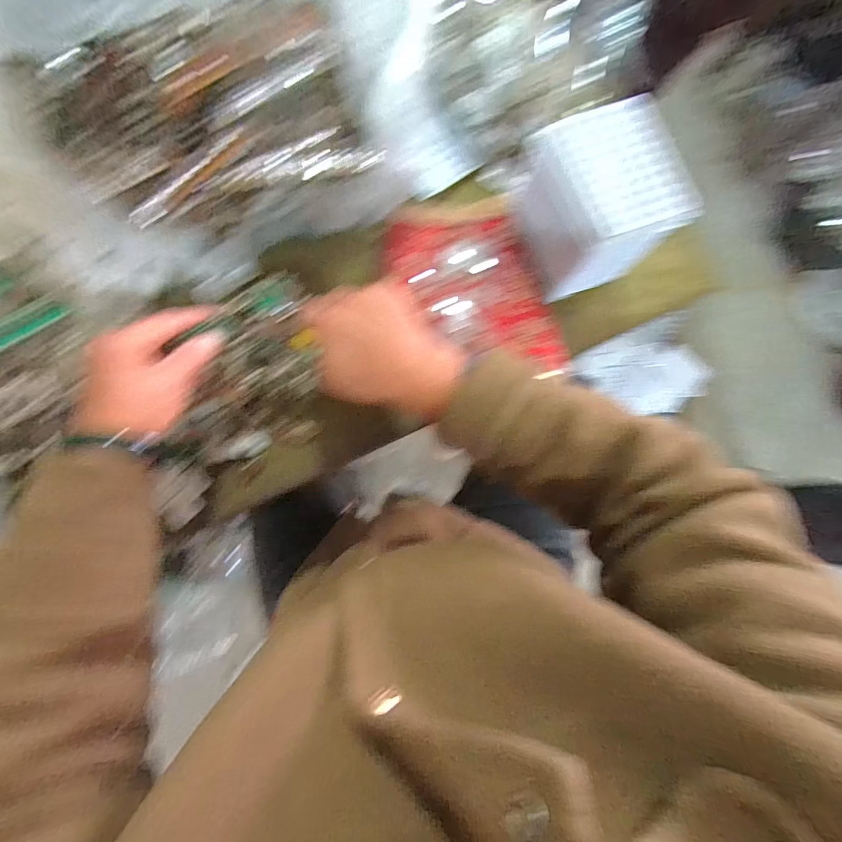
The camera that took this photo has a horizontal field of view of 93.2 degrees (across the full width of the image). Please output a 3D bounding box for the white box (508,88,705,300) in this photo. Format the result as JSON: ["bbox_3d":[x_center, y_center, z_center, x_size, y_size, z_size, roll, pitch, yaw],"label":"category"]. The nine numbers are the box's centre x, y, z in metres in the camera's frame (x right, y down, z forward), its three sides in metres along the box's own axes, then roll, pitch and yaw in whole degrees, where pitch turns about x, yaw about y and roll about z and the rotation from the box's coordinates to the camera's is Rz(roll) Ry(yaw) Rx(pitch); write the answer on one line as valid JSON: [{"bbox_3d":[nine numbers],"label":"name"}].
[{"bbox_3d":[0.179,-0.222,0.408,0.111,0.108,0.131,-19,85,-8],"label":"white box"}]

